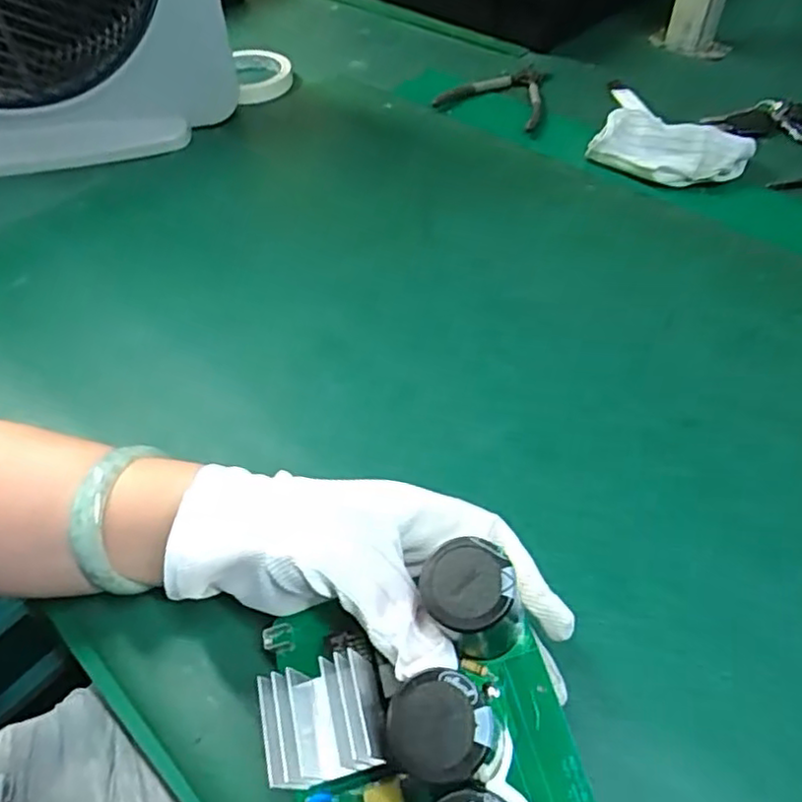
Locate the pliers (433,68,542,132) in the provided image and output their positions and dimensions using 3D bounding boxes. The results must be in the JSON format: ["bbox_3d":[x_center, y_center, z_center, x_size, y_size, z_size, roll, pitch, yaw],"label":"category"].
[{"bbox_3d":[0.107,-0.321,0.657,0.104,0.015,0.130,20,53,17],"label":"pliers"}]

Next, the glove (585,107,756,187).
[{"bbox_3d":[0.235,-0.221,0.560,0.122,0.032,0.061,27,56,23],"label":"glove"}]

